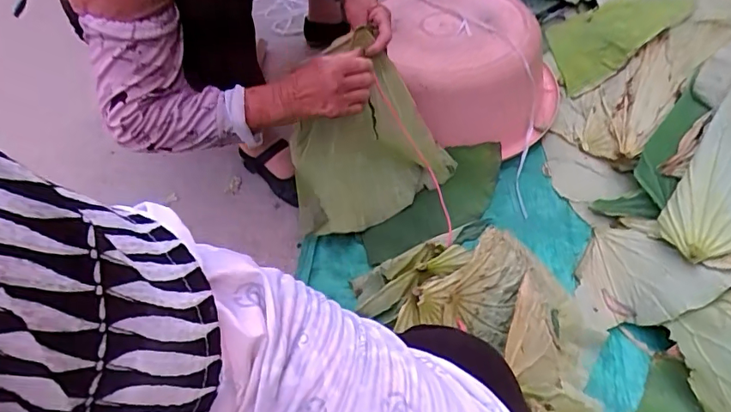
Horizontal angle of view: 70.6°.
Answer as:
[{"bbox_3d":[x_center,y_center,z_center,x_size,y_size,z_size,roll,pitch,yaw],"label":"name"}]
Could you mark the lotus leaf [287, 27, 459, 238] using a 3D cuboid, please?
[{"bbox_3d":[0.008,-0.101,0.800,0.260,0.295,0.133,-5,51,2],"label":"lotus leaf"}]

